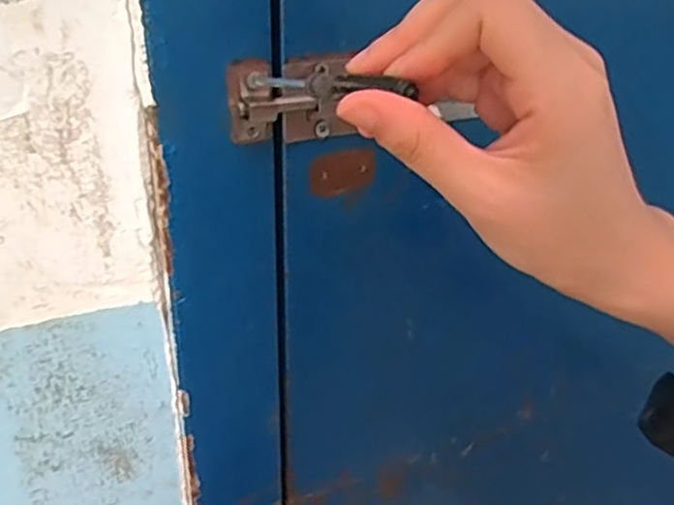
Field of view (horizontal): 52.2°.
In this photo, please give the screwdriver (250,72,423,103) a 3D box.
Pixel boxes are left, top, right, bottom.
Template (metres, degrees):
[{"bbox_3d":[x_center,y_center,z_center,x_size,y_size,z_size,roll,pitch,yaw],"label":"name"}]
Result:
[{"bbox_3d":[-0.006,-0.062,0.256,0.009,0.008,0.095,-17,21,-33],"label":"screwdriver"}]

